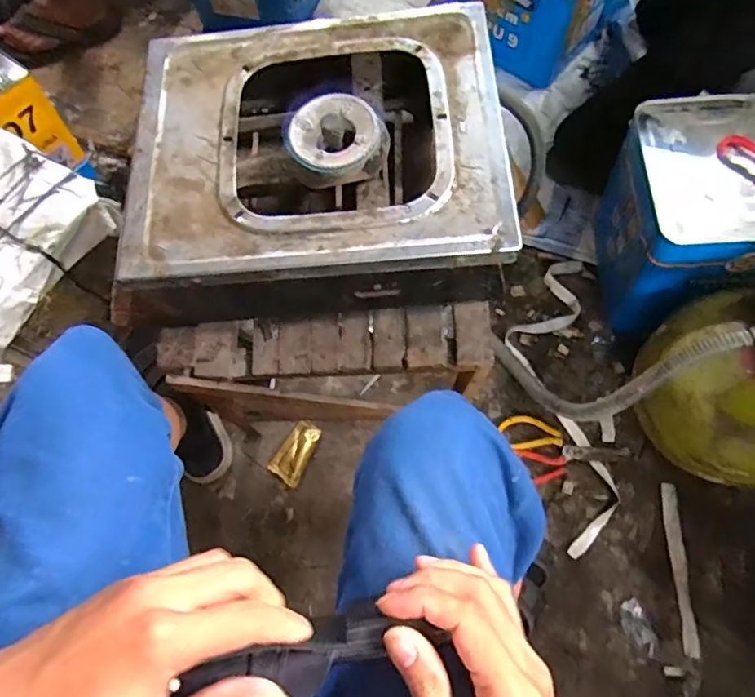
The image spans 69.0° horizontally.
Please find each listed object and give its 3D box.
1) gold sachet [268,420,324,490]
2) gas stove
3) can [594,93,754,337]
[{"bbox_3d":[-0.124,0.163,0.862,0.054,0.015,0.094,34,74,15],"label":"gold sachet"},{"bbox_3d":[-0.060,-0.171,0.533,0.346,0.102,0.301,-1,69,2],"label":"gas stove"},{"bbox_3d":[0.477,-0.181,0.822,0.238,0.256,0.272,1,69,3],"label":"can"}]

